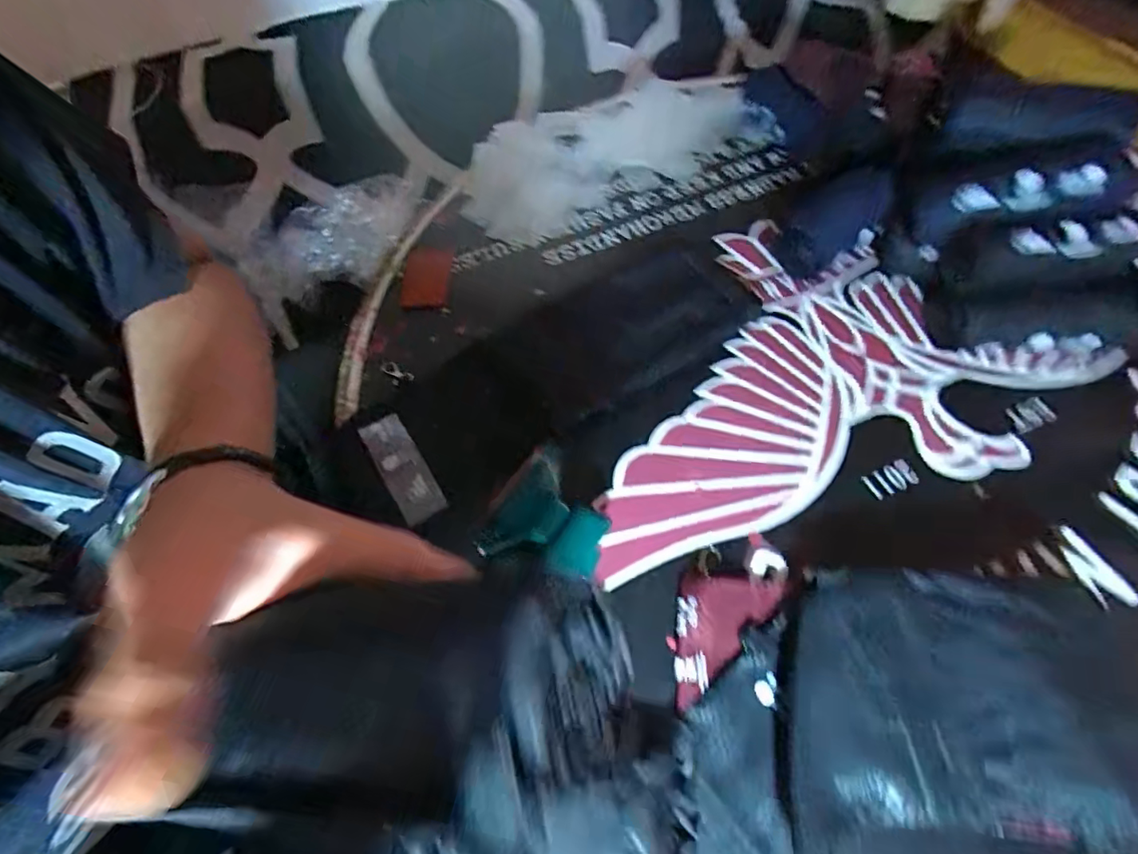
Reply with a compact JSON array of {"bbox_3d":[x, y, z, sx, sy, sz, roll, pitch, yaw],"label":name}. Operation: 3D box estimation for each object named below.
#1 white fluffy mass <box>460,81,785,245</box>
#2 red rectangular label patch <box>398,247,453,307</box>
[{"bbox_3d":[0.047,-0.379,0.716,0.411,0.031,0.234,-26,60,-11],"label":"white fluffy mass"},{"bbox_3d":[-0.164,-0.171,0.611,0.050,0.004,0.076,5,70,-7],"label":"red rectangular label patch"}]

